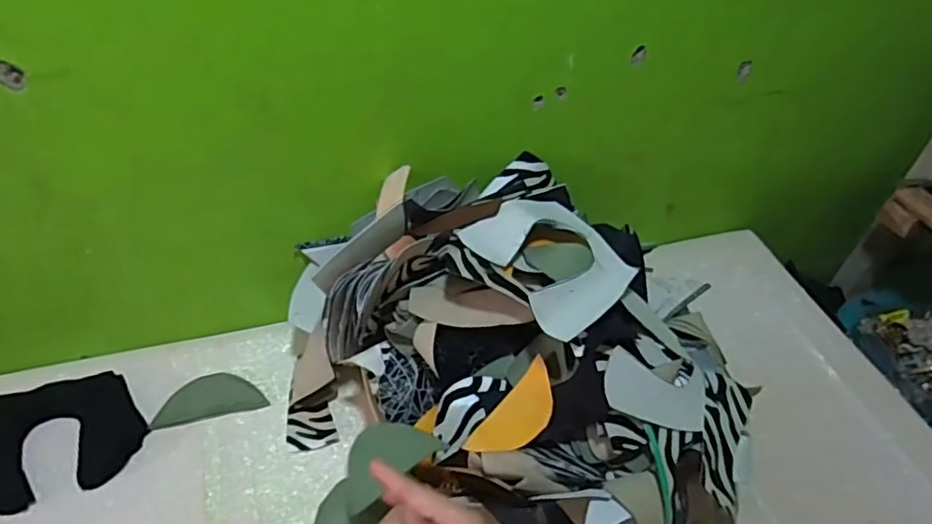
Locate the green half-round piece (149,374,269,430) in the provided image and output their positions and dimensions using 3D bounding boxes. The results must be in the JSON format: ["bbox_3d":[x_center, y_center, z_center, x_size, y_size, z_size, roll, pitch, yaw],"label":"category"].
[{"bbox_3d":[-0.276,0.144,0.672,0.108,0.004,0.052,-10,48,-16],"label":"green half-round piece"}]

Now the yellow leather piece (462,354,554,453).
[{"bbox_3d":[0.047,0.135,0.545,0.041,0.011,0.098,36,74,25],"label":"yellow leather piece"}]

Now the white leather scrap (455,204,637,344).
[{"bbox_3d":[0.081,-0.007,0.558,0.121,0.026,0.133,-29,55,-32],"label":"white leather scrap"}]

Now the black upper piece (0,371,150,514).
[{"bbox_3d":[-0.413,0.176,0.623,0.160,0.006,0.124,-13,55,-20],"label":"black upper piece"}]

